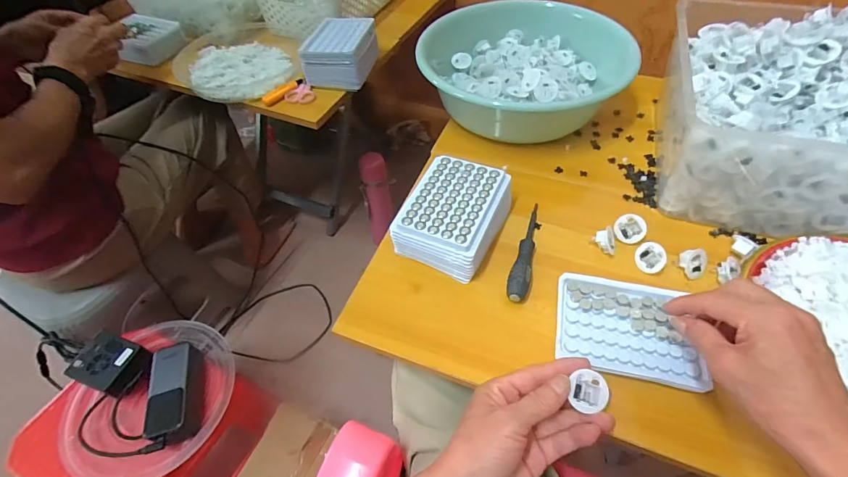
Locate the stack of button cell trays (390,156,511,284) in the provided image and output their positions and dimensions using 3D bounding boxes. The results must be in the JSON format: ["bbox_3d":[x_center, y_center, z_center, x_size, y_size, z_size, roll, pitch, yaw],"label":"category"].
[{"bbox_3d":[0.036,-0.025,0.474,0.098,0.061,0.126,22,56,19],"label":"stack of button cell trays"}]

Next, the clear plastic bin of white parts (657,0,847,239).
[{"bbox_3d":[0.435,-0.131,0.473,0.289,0.148,0.247,13,54,14],"label":"clear plastic bin of white parts"}]

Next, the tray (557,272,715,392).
[{"bbox_3d":[0.193,0.083,0.388,0.125,0.015,0.093,10,53,11],"label":"tray"}]

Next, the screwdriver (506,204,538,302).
[{"bbox_3d":[0.120,0.011,0.461,0.023,0.020,0.141,17,55,16],"label":"screwdriver"}]

